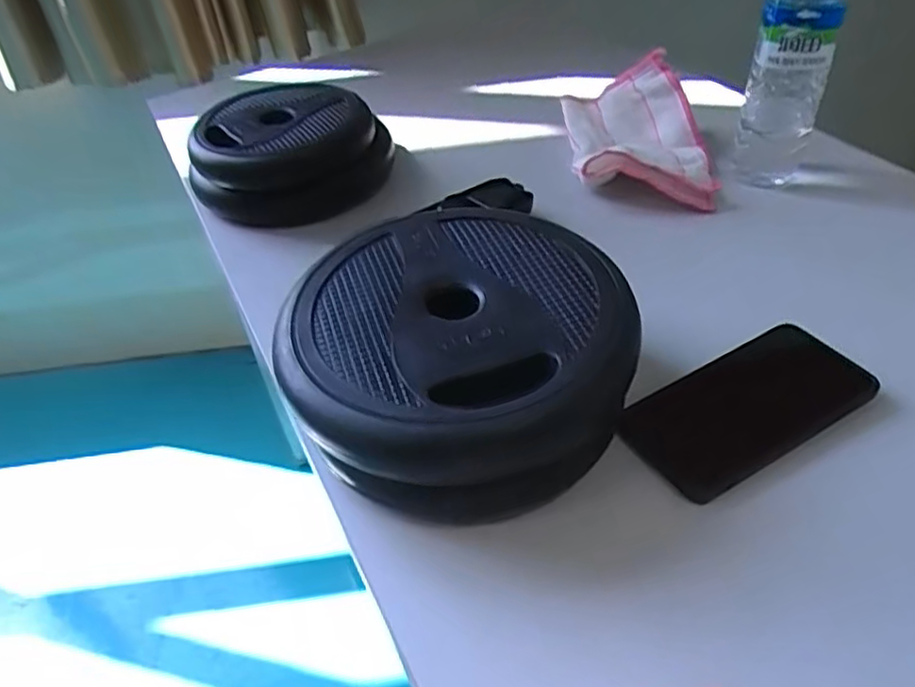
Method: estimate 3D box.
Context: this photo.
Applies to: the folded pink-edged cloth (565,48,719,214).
[{"bbox_3d":[0.173,-0.204,0.624,0.122,0.065,0.179,-1,43,2],"label":"folded pink-edged cloth"}]

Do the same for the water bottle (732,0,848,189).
[{"bbox_3d":[0.276,-0.236,0.539,0.060,0.223,0.056,15,46,19],"label":"water bottle"}]

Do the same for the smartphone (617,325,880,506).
[{"bbox_3d":[0.178,0.038,0.407,0.162,0.012,0.072,-23,46,-20],"label":"smartphone"}]

